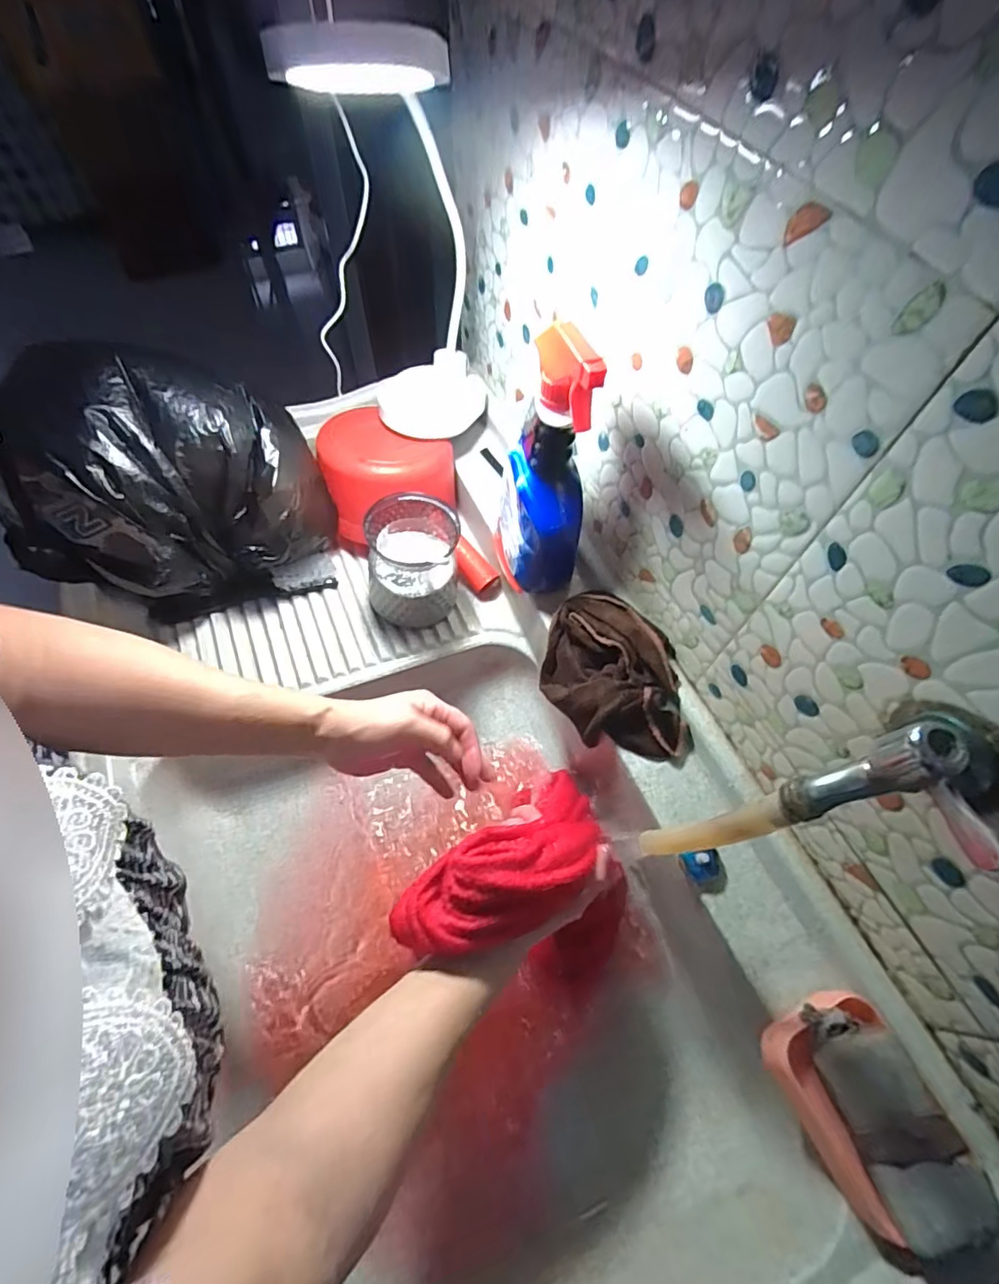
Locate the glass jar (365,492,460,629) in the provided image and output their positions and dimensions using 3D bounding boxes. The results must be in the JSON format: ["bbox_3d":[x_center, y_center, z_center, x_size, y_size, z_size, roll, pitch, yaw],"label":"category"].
[{"bbox_3d":[-0.099,-0.092,0.618,0.095,0.118,0.109,5,62,0],"label":"glass jar"}]

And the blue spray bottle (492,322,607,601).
[{"bbox_3d":[0.041,-0.151,0.501,0.062,0.278,0.099,-16,64,-11],"label":"blue spray bottle"}]

